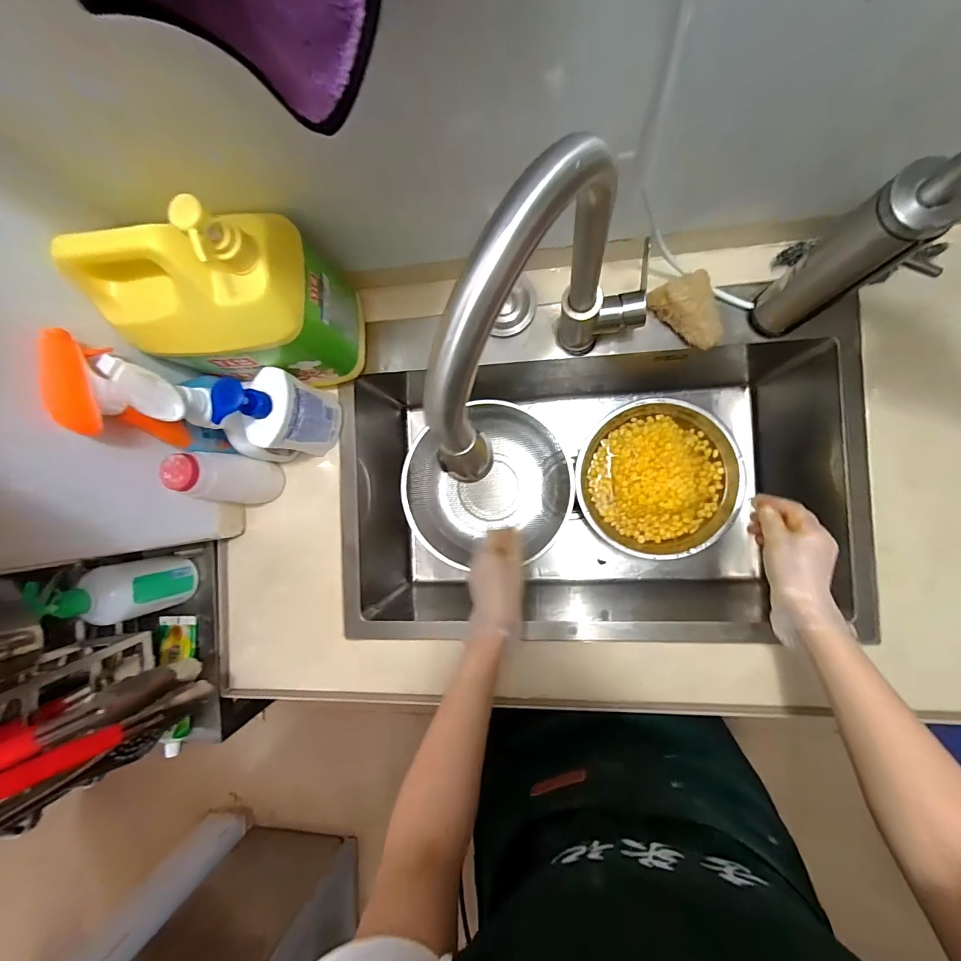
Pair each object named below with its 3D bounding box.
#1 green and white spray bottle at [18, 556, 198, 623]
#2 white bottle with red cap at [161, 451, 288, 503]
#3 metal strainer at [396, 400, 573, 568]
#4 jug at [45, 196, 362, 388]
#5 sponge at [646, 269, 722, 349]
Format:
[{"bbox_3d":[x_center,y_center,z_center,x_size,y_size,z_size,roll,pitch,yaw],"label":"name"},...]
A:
[{"bbox_3d":[-0.459,0.144,0.559,0.063,0.186,0.074,-10,87,8],"label":"green and white spray bottle"},{"bbox_3d":[-0.323,-0.001,0.559,0.057,0.154,0.063,0,88,8],"label":"white bottle with red cap"},{"bbox_3d":[0.016,0.012,0.752,0.271,0.095,0.271,0,88,8],"label":"metal strainer"},{"bbox_3d":[-0.268,-0.182,0.475,0.194,0.269,0.113,0,88,8],"label":"jug"},{"bbox_3d":[0.254,-0.203,0.531,0.066,0.051,0.091,-19,86,7],"label":"sponge"}]

